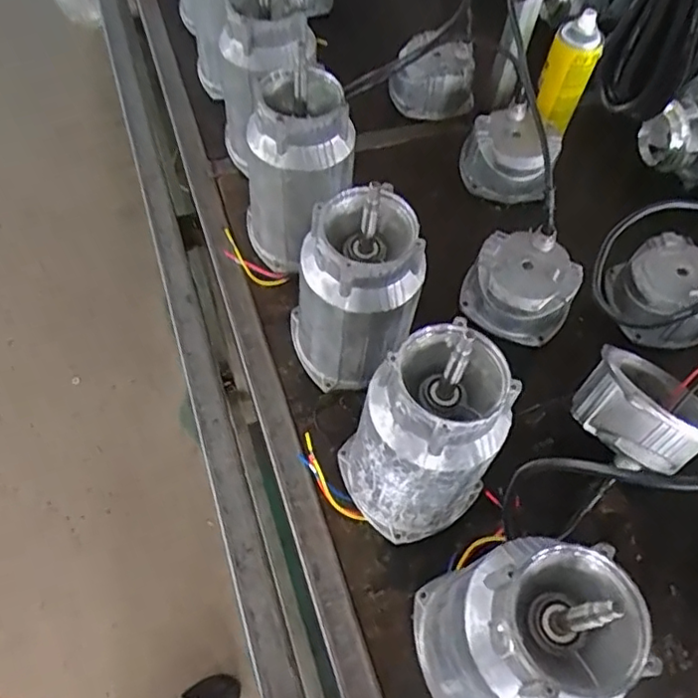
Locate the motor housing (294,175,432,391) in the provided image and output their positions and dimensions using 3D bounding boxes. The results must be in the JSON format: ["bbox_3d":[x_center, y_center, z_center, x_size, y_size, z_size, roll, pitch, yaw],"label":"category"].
[{"bbox_3d":[0.007,-0.048,0.607,0.111,0.220,0.098,-17,62,-13],"label":"motor housing"}]

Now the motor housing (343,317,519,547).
[{"bbox_3d":[0.066,0.083,0.526,0.107,0.232,0.109,2,59,-3],"label":"motor housing"}]

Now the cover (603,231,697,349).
[{"bbox_3d":[0.388,-0.070,0.734,0.119,0.072,0.129,-16,62,-13],"label":"cover"}]

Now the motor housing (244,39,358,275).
[{"bbox_3d":[-0.063,-0.199,0.695,0.115,0.228,0.113,-16,62,-13],"label":"motor housing"}]

